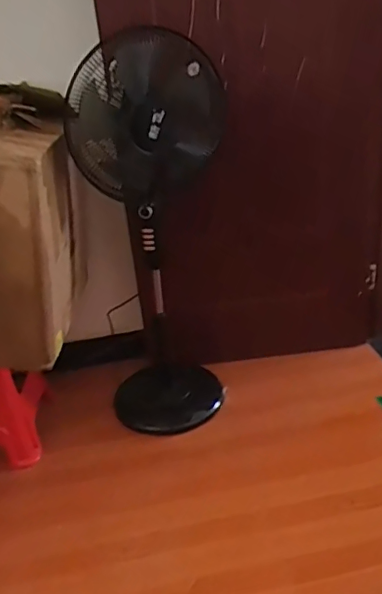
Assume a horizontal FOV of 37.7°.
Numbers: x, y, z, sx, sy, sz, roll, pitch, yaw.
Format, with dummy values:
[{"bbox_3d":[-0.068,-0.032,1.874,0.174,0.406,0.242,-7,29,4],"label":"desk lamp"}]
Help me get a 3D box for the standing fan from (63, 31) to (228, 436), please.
[{"bbox_3d":[-0.080,-0.090,1.581,0.390,1.151,0.308,-6,27,-1],"label":"standing fan"}]

